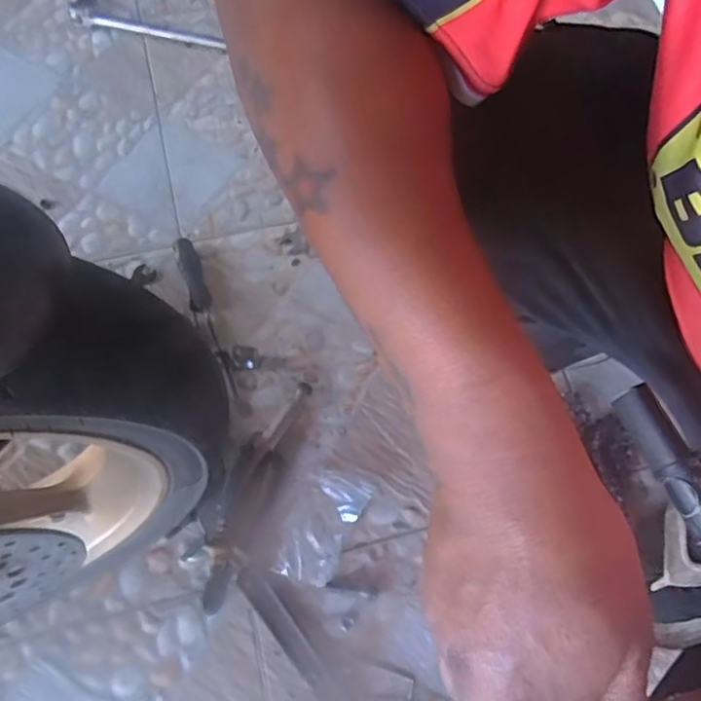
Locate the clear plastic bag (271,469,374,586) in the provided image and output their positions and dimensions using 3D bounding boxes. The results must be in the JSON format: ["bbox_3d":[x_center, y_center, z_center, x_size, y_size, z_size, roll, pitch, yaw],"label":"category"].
[{"bbox_3d":[-0.027,0.181,0.626,0.066,0.015,0.111,19,67,5],"label":"clear plastic bag"}]

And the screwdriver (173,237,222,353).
[{"bbox_3d":[-0.183,-0.065,0.735,0.026,0.027,0.158,-17,68,-10],"label":"screwdriver"}]

